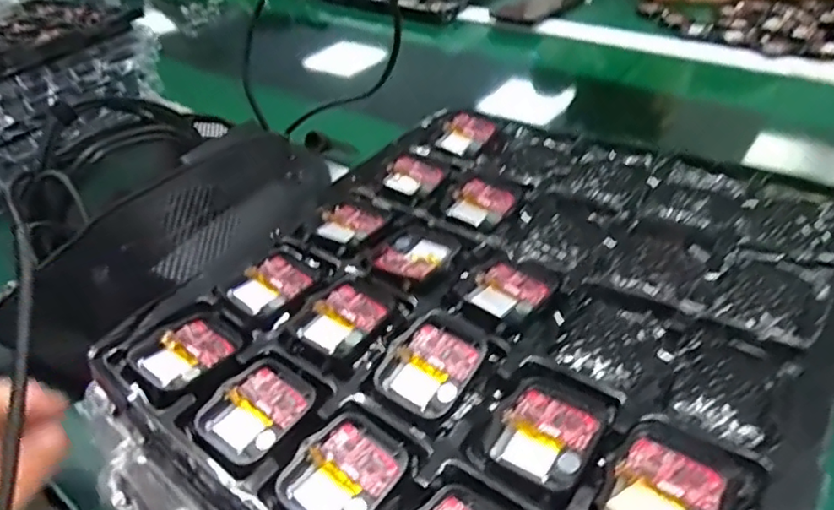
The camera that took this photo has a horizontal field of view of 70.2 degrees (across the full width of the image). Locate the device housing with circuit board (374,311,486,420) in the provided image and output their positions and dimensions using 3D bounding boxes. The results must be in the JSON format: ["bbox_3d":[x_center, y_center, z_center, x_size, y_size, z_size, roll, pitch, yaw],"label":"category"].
[{"bbox_3d":[0.007,0.045,0.251,0.035,0.008,0.044,23,48,30],"label":"device housing with circuit board"}]

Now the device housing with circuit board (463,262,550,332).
[{"bbox_3d":[0.042,0.018,0.279,0.032,0.004,0.043,26,49,33],"label":"device housing with circuit board"}]

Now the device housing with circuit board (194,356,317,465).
[{"bbox_3d":[-0.065,0.063,0.245,0.035,0.007,0.043,22,47,30],"label":"device housing with circuit board"}]

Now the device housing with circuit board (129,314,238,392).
[{"bbox_3d":[-0.104,0.043,0.268,0.033,0.010,0.041,24,48,32],"label":"device housing with circuit board"}]

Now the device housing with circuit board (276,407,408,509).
[{"bbox_3d":[-0.026,0.081,0.221,0.036,0.008,0.045,27,50,33],"label":"device housing with circuit board"}]

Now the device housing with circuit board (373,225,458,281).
[{"bbox_3d":[0.000,-0.001,0.305,0.035,0.004,0.039,23,48,31],"label":"device housing with circuit board"}]

